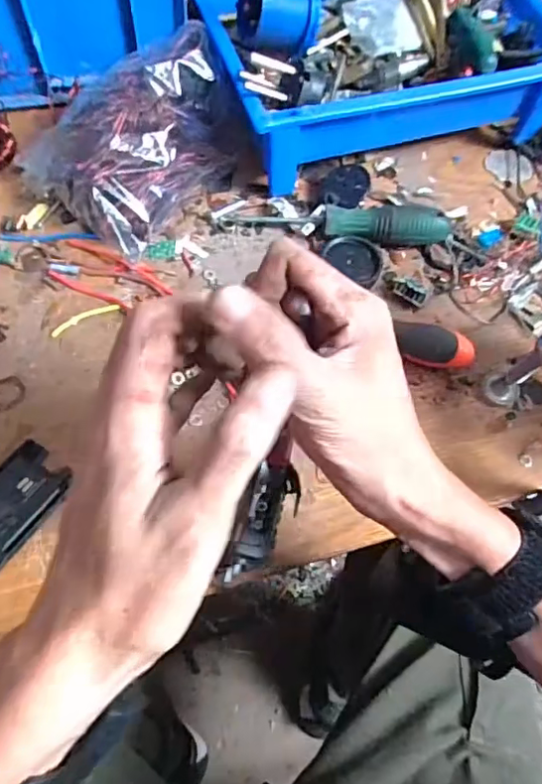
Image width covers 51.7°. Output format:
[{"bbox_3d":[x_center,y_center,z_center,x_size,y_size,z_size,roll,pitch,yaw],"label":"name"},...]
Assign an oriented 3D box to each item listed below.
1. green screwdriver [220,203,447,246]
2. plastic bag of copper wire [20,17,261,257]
[{"bbox_3d":[0.058,-0.148,0.492,0.196,0.031,0.030,2,62,-2],"label":"green screwdriver"},{"bbox_3d":[-0.112,-0.230,0.497,0.139,0.075,0.193,36,66,13],"label":"plastic bag of copper wire"}]

